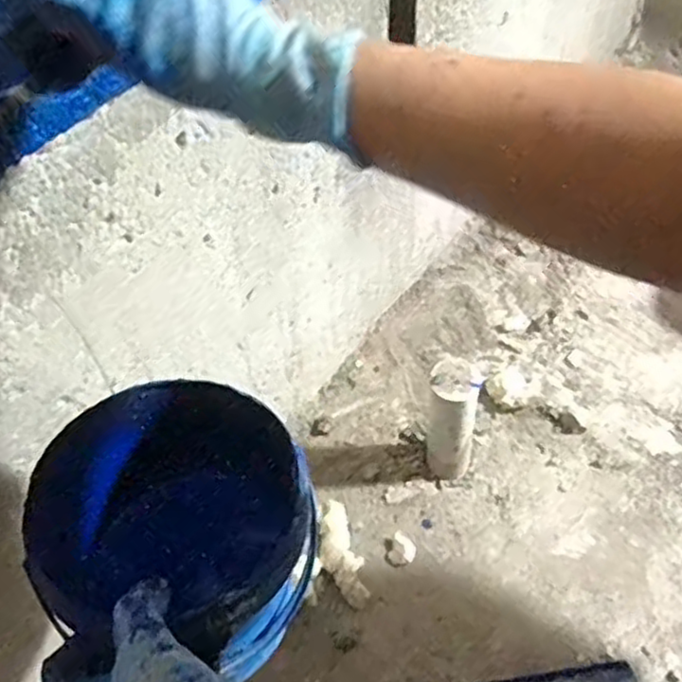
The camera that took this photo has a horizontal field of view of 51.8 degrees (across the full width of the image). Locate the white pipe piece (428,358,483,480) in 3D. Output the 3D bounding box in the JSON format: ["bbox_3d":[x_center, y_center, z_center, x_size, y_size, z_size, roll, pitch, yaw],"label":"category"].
[{"bbox_3d":[0.120,0.092,0.770,0.051,0.170,0.057,5,53,6],"label":"white pipe piece"}]

